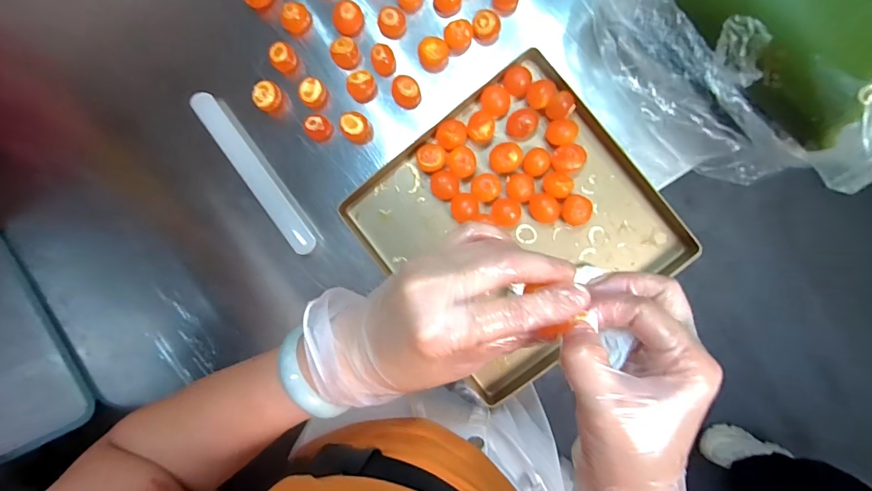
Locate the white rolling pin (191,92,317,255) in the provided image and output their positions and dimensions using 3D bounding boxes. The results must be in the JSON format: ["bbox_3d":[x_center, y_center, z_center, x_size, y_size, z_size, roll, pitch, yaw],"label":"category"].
[{"bbox_3d":[-0.211,-0.082,0.483,0.026,0.023,0.217,-36,88,4],"label":"white rolling pin"}]

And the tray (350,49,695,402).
[{"bbox_3d":[0.087,-0.021,0.458,0.286,0.031,0.284,-39,87,4],"label":"tray"}]

